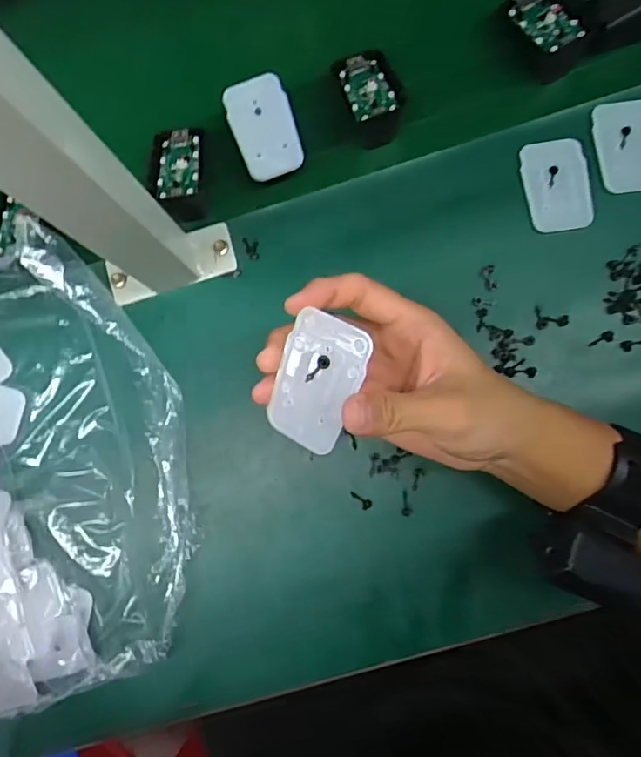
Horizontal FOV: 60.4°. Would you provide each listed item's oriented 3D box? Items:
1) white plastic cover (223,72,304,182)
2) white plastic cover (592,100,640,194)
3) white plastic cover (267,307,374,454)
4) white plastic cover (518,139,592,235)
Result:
[{"bbox_3d":[-0.042,-0.189,0.415,0.046,0.004,0.070,-20,100,-2],"label":"white plastic cover"},{"bbox_3d":[0.228,-0.171,0.405,0.044,0.009,0.066,-4,85,9],"label":"white plastic cover"},{"bbox_3d":[-0.002,0.003,0.278,0.042,0.004,0.069,30,112,24],"label":"white plastic cover"},{"bbox_3d":[0.178,-0.147,0.416,0.045,0.006,0.070,-6,79,13],"label":"white plastic cover"}]

